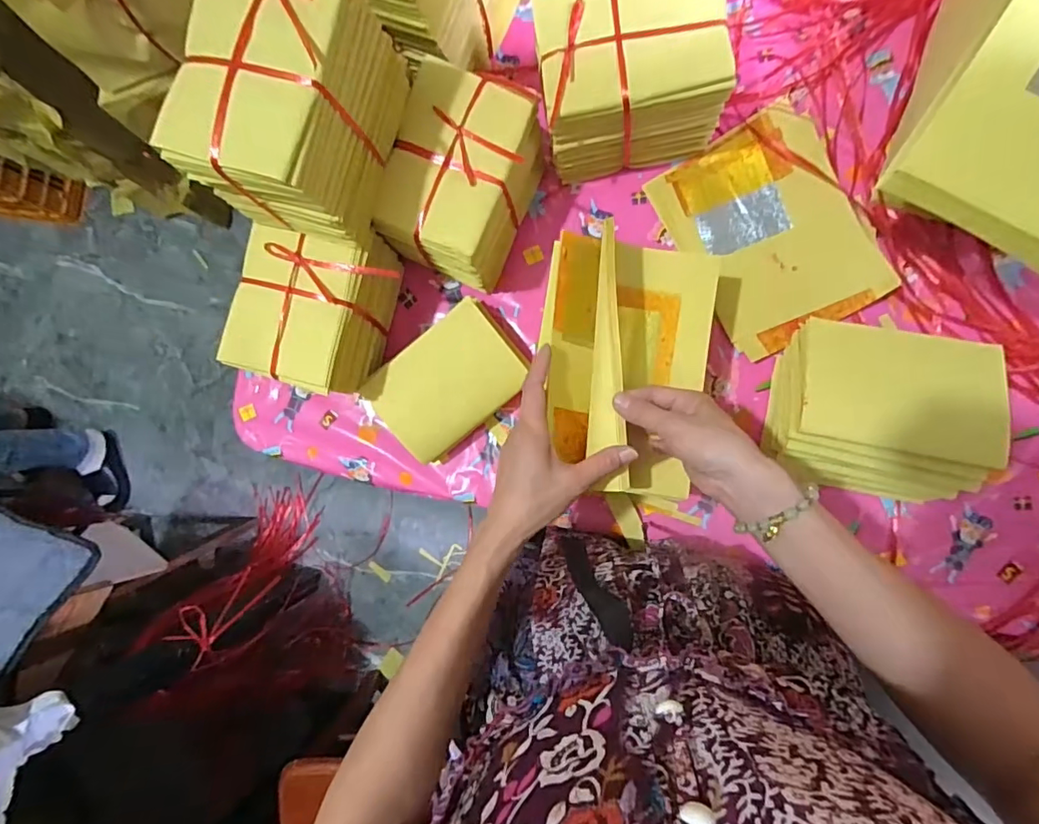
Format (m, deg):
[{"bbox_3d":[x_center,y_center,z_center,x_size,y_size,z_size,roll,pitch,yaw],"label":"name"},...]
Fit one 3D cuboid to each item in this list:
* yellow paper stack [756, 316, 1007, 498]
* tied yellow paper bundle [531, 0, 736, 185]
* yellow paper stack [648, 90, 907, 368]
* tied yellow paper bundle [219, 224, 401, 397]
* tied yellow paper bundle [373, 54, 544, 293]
[{"bbox_3d":[0.335,0.004,0.502,0.167,0.110,0.144,13,91,8],"label":"yellow paper stack"},{"bbox_3d":[0.108,-0.329,0.525,0.166,0.141,0.125,-9,88,8],"label":"tied yellow paper bundle"},{"bbox_3d":[0.268,-0.194,0.565,0.170,0.014,0.229,-28,83,11],"label":"yellow paper stack"},{"bbox_3d":[-0.204,-0.108,0.562,0.134,0.124,0.161,14,92,8],"label":"tied yellow paper bundle"},{"bbox_3d":[-0.058,-0.237,0.553,0.113,0.140,0.166,23,93,8],"label":"tied yellow paper bundle"}]

